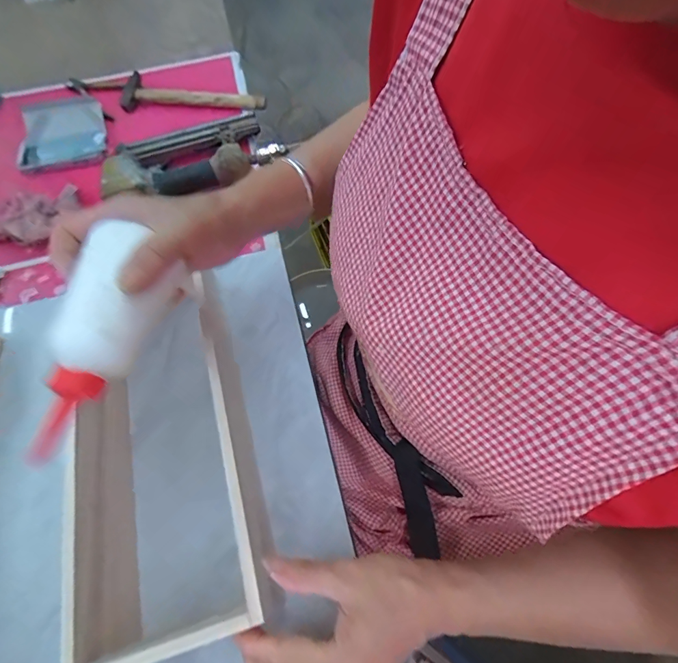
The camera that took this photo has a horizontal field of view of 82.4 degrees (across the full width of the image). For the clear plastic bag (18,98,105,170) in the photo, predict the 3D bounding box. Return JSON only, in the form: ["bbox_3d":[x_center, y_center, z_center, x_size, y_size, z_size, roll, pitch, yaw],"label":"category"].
[{"bbox_3d":[-0.456,-0.327,0.630,0.135,0.033,0.140,-17,63,-7],"label":"clear plastic bag"}]

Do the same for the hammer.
[{"bbox_3d":[-0.246,-0.398,0.656,0.251,0.025,0.071,9,63,6],"label":"hammer"}]

